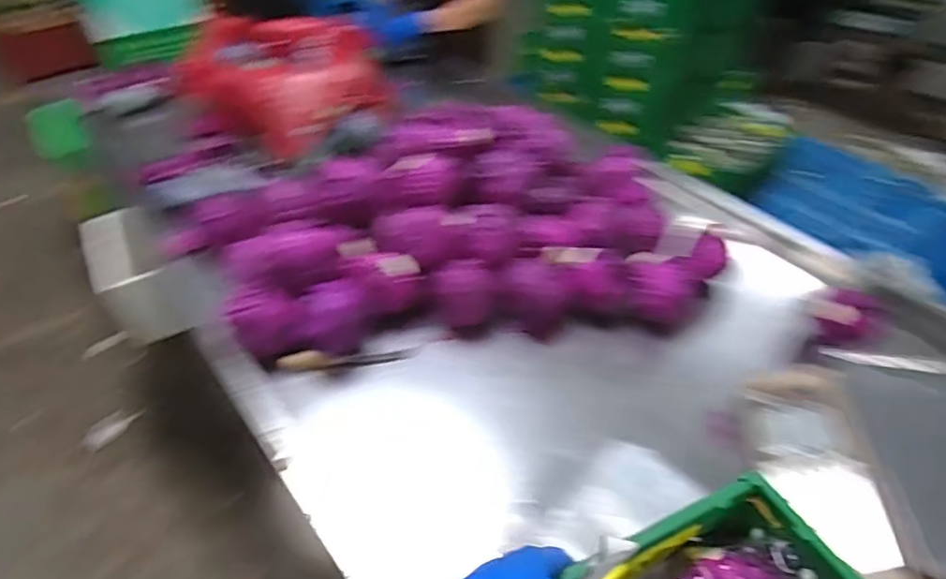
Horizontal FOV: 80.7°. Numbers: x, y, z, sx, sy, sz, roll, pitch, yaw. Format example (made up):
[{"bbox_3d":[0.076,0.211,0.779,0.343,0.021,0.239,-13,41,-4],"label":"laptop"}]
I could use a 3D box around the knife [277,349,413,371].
[{"bbox_3d":[-0.218,0.120,0.957,0.219,0.020,0.034,-2,43,-8],"label":"knife"}]

